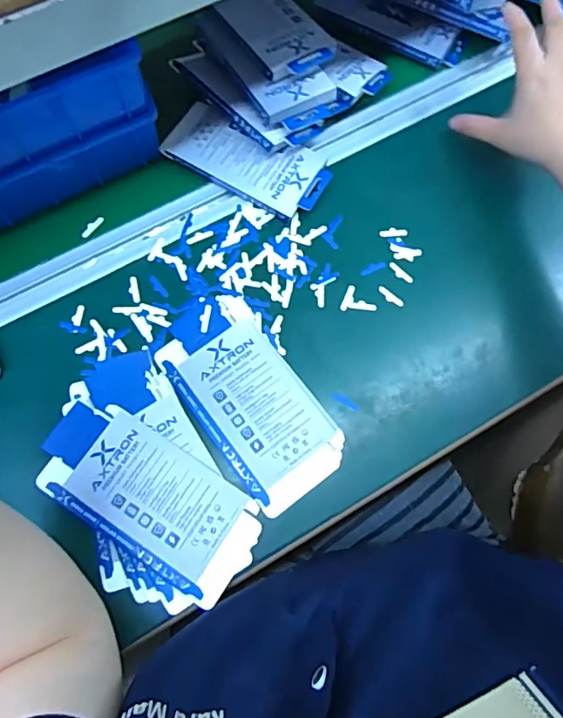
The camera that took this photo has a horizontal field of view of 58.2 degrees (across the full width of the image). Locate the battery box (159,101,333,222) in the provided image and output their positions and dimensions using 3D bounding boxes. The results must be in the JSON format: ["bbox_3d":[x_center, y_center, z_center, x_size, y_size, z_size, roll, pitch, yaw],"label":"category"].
[{"bbox_3d":[-0.033,-0.199,0.510,0.162,0.021,0.073,26,74,8],"label":"battery box"}]

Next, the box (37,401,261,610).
[{"bbox_3d":[-0.111,0.112,0.415,0.189,0.007,0.089,32,75,9],"label":"box"}]

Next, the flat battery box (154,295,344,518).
[{"bbox_3d":[-0.031,0.033,0.446,0.094,0.007,0.192,-34,76,-10],"label":"flat battery box"}]

